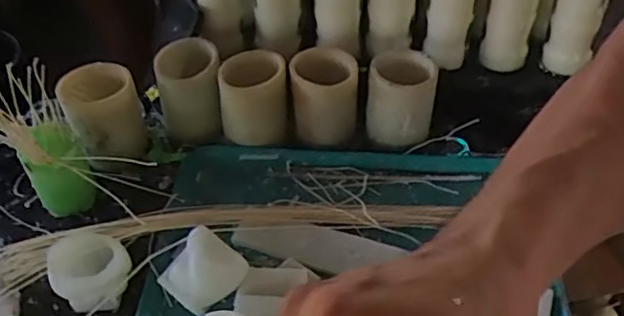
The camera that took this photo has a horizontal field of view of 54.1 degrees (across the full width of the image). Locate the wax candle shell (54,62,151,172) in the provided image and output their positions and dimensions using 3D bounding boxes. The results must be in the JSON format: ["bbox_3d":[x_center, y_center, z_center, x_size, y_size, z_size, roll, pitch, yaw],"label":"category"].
[{"bbox_3d":[-0.270,-0.054,0.797,0.093,0.111,0.098,-18,48,-16],"label":"wax candle shell"}]

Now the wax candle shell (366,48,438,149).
[{"bbox_3d":[0.118,-0.081,0.823,0.085,0.107,0.086,5,46,5],"label":"wax candle shell"}]

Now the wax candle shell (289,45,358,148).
[{"bbox_3d":[0.016,-0.080,0.821,0.086,0.108,0.084,-3,46,-3],"label":"wax candle shell"}]

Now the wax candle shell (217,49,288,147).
[{"bbox_3d":[-0.077,-0.075,0.822,0.088,0.120,0.078,-3,46,-2],"label":"wax candle shell"}]

